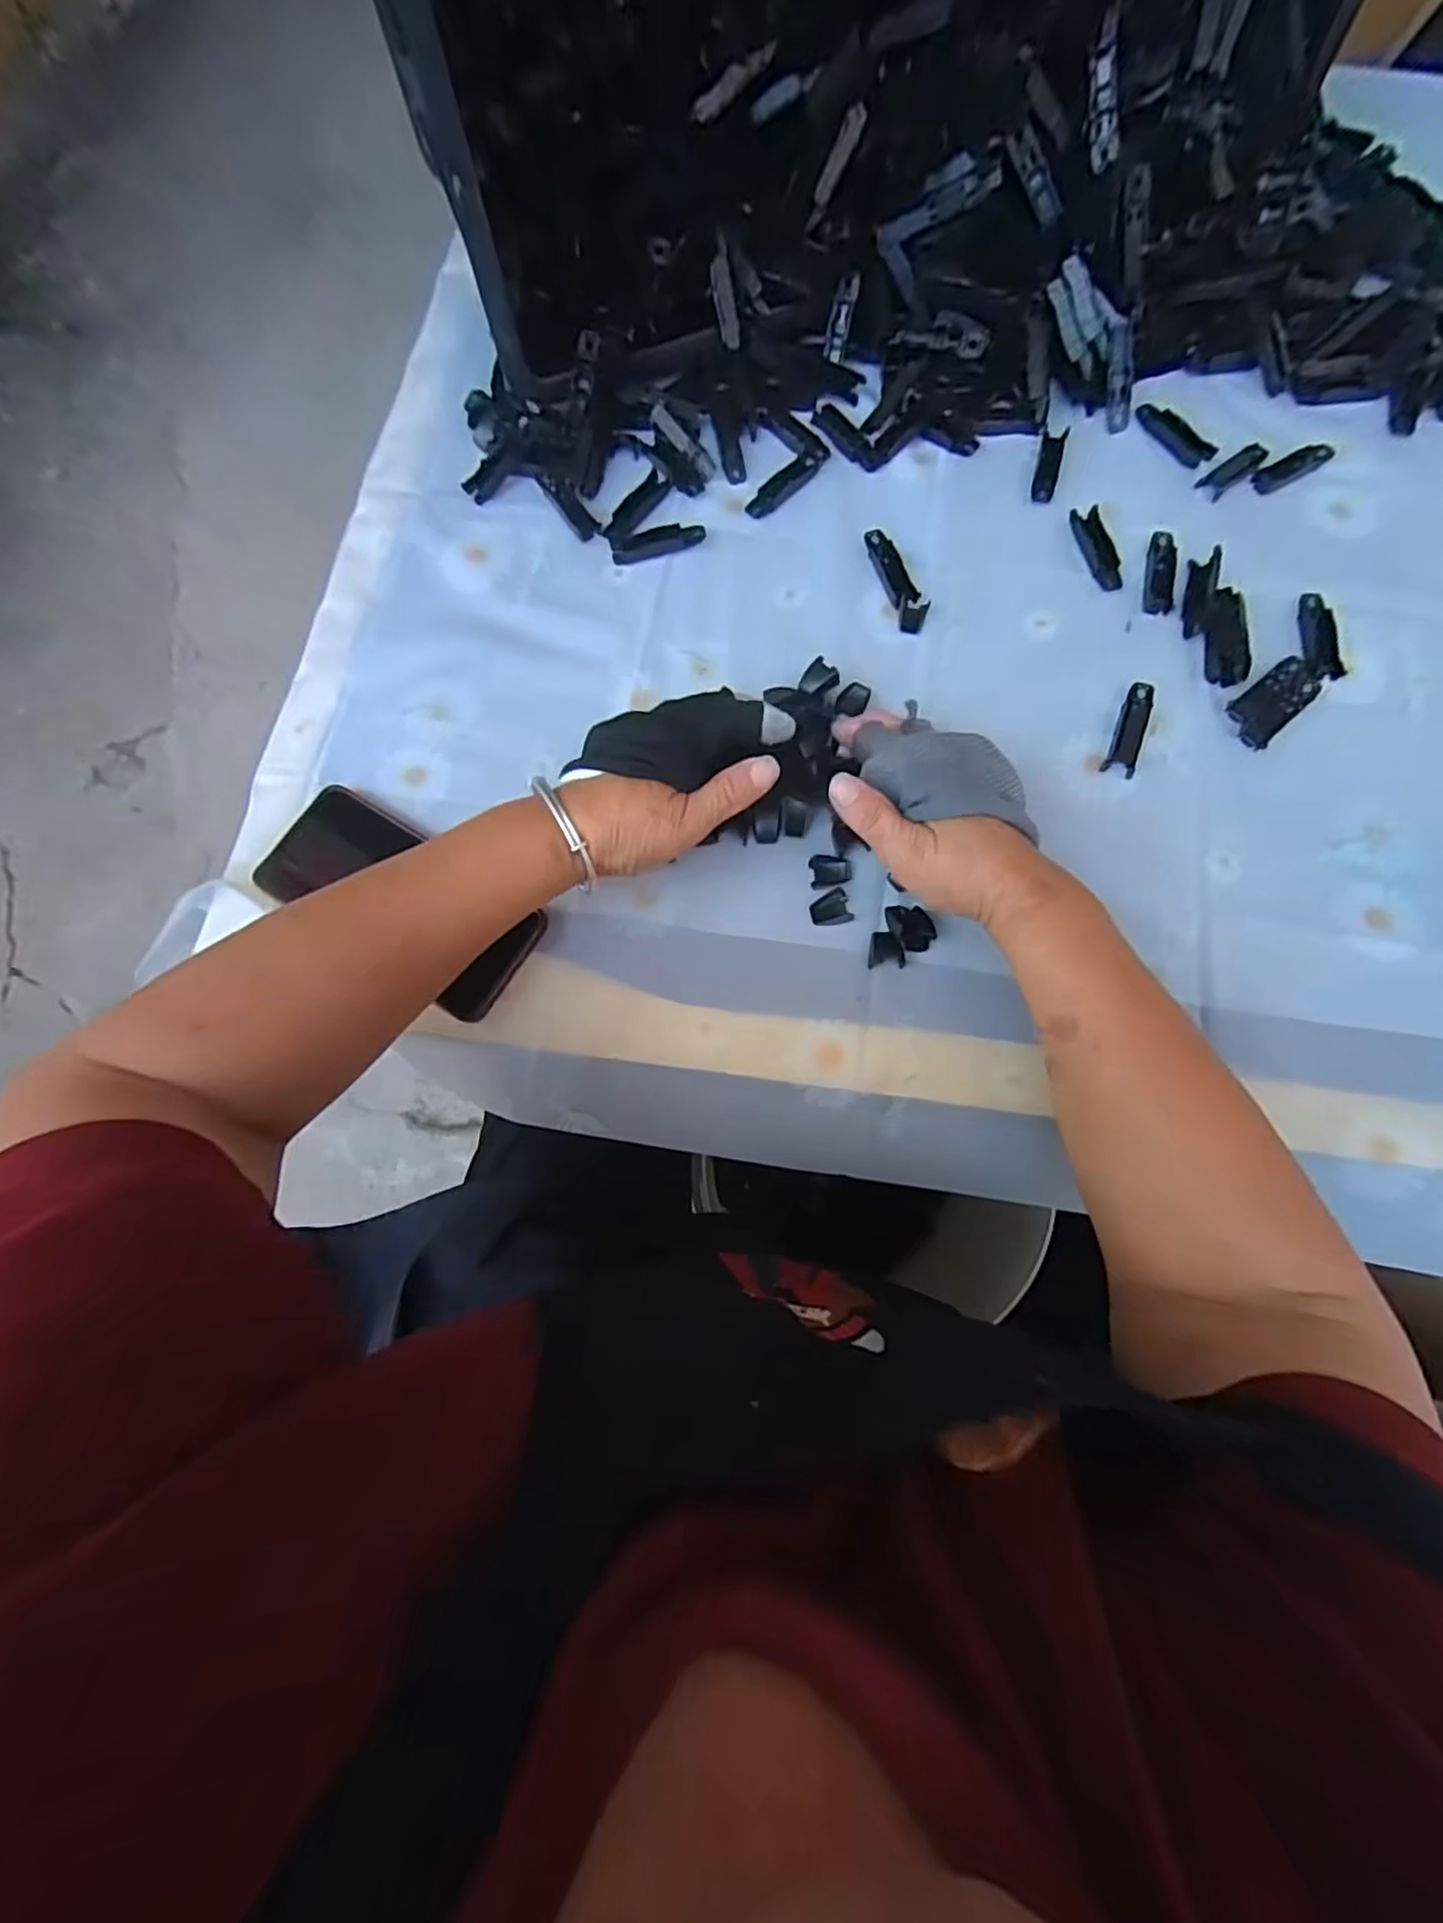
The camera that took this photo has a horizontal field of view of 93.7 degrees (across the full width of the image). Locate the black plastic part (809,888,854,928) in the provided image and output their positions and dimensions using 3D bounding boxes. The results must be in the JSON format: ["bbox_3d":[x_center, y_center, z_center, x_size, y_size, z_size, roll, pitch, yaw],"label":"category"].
[{"bbox_3d":[0.063,-0.031,0.391,0.023,0.004,0.021,-15,74,-2],"label":"black plastic part"}]

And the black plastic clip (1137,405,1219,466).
[{"bbox_3d":[0.320,-0.373,0.478,0.021,0.006,0.062,-33,76,-7],"label":"black plastic clip"}]

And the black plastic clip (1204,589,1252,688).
[{"bbox_3d":[0.322,-0.206,0.430,0.024,0.007,0.065,7,75,4],"label":"black plastic clip"}]

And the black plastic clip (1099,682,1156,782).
[{"bbox_3d":[0.256,-0.147,0.420,0.019,0.010,0.066,23,76,8],"label":"black plastic clip"}]

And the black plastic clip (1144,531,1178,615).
[{"bbox_3d":[0.289,-0.257,0.444,0.017,0.004,0.063,10,75,5],"label":"black plastic clip"}]

